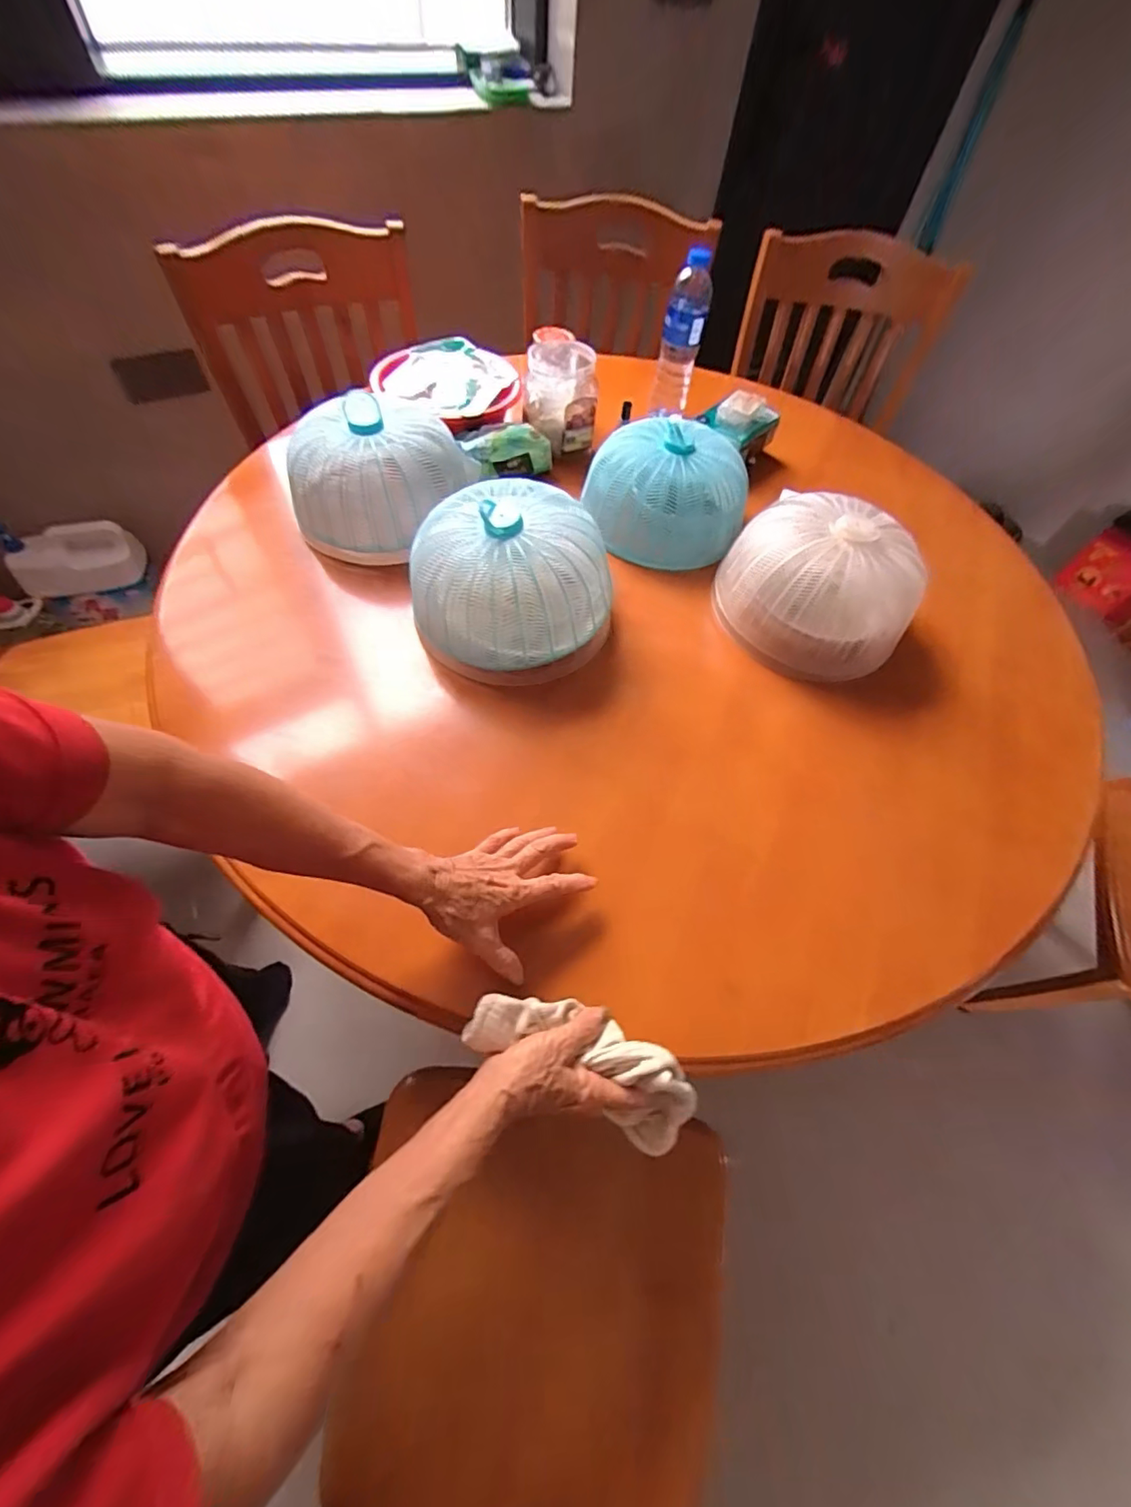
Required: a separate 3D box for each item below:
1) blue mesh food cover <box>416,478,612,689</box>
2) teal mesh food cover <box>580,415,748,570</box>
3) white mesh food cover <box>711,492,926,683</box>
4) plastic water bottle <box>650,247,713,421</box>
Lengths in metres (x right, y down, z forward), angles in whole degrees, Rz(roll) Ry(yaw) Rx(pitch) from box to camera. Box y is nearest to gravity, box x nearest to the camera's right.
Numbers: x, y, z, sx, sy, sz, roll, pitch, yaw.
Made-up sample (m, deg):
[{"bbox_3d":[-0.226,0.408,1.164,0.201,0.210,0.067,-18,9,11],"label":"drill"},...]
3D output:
[{"bbox_3d":[-0.064,-0.199,0.635,0.198,0.136,0.202,-39,69,-24],"label":"blue mesh food cover"},{"bbox_3d":[0.143,-0.380,0.780,0.231,0.109,0.198,13,59,4],"label":"teal mesh food cover"},{"bbox_3d":[0.324,-0.216,0.690,0.234,0.129,0.215,3,59,-3],"label":"white mesh food cover"},{"bbox_3d":[0.192,-0.689,0.907,0.065,0.214,0.060,13,59,4],"label":"plastic water bottle"}]

